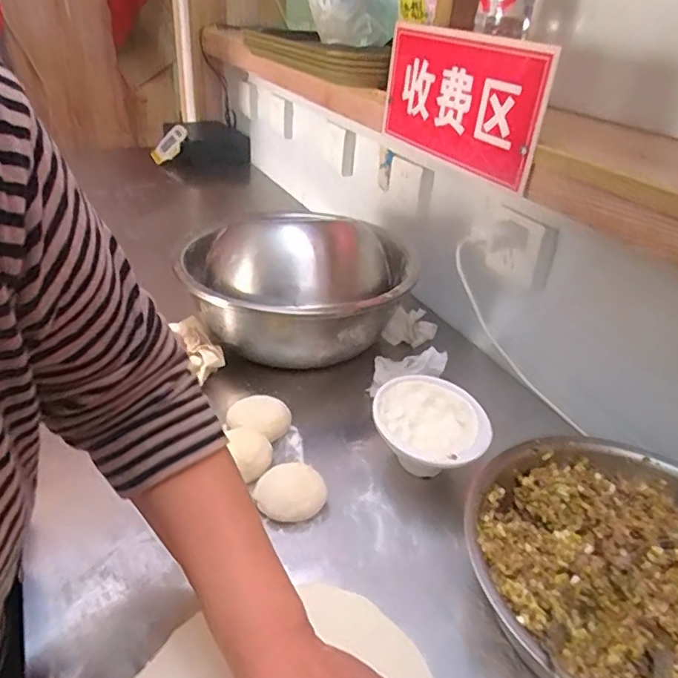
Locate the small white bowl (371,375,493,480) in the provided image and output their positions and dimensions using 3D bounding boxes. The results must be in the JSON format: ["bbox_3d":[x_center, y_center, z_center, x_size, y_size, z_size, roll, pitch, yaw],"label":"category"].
[{"bbox_3d":[0.092,0.104,0.585,0.119,0.072,0.132,17,35,19],"label":"small white bowl"}]

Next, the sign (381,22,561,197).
[{"bbox_3d":[0.141,-0.288,0.674,0.015,0.150,0.297,-13,37,-23],"label":"sign"}]

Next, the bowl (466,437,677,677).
[{"bbox_3d":[0.232,0.182,0.432,0.254,0.079,0.255,3,33,-2],"label":"bowl"}]

